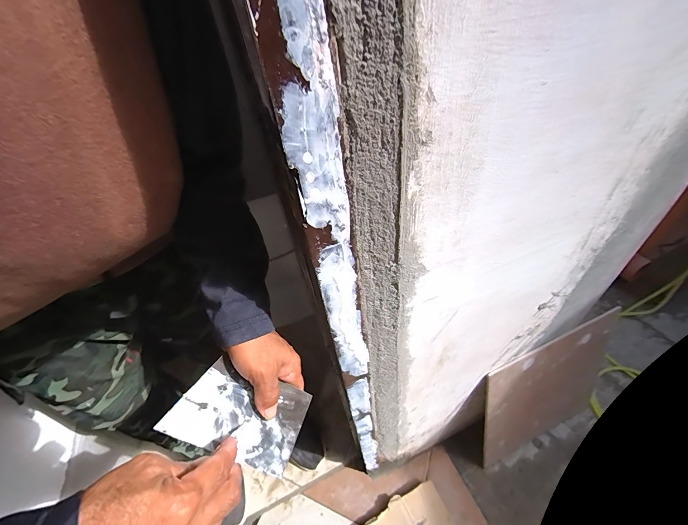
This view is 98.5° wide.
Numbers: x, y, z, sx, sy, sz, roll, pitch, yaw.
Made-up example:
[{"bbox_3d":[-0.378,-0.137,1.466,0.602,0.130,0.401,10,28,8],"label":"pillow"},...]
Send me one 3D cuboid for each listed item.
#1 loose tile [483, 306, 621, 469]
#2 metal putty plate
[{"bbox_3d":[0.561,0.346,0.808,0.436,0.440,0.016,-24,32,-13],"label":"loose tile"},{"bbox_3d":[-0.109,0.170,0.328,0.094,0.140,0.004,-58,17,-9],"label":"metal putty plate"}]

